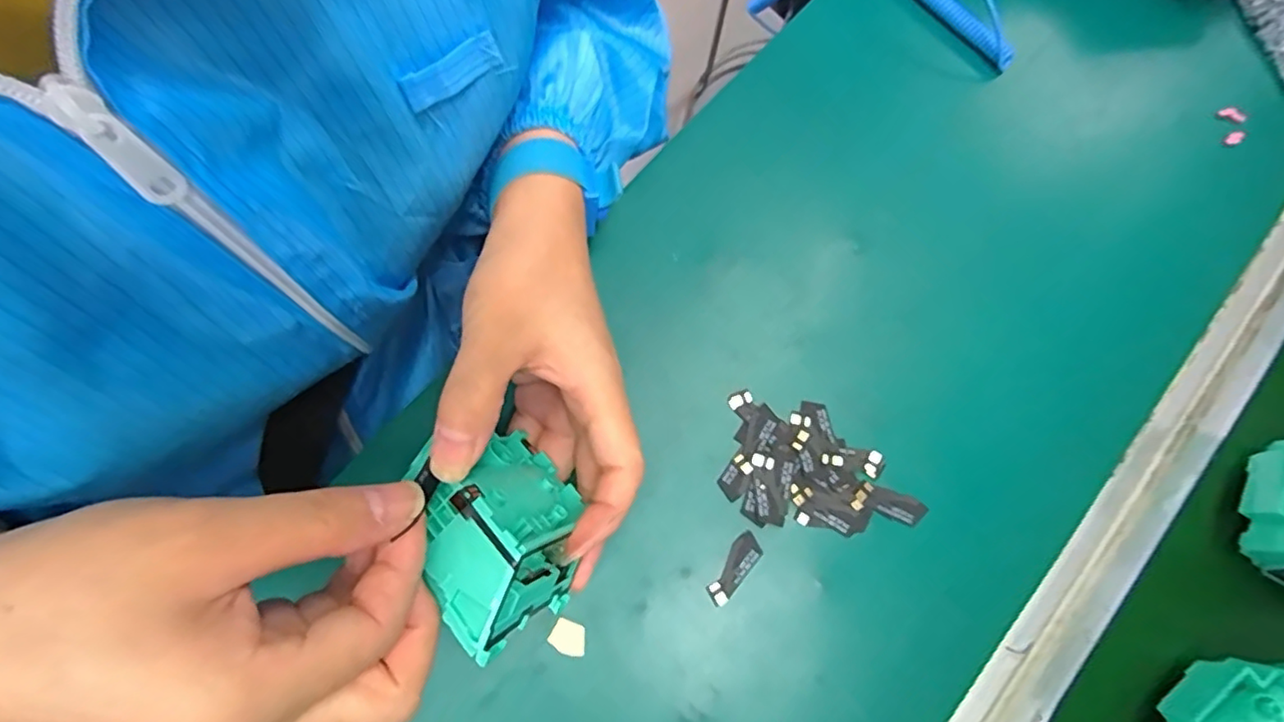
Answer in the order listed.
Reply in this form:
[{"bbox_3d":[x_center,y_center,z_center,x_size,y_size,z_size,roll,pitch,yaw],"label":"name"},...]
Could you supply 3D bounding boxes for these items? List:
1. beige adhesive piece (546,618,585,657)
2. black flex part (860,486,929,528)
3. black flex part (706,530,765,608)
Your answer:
[{"bbox_3d":[-0.036,0.133,0.292,0.018,0.004,0.015,21,78,5],"label":"beige adhesive piece"},{"bbox_3d":[0.129,0.073,0.309,0.034,0.004,0.014,23,78,5],"label":"black flex part"},{"bbox_3d":[0.046,0.103,0.302,0.014,0.004,0.037,39,80,8],"label":"black flex part"}]

